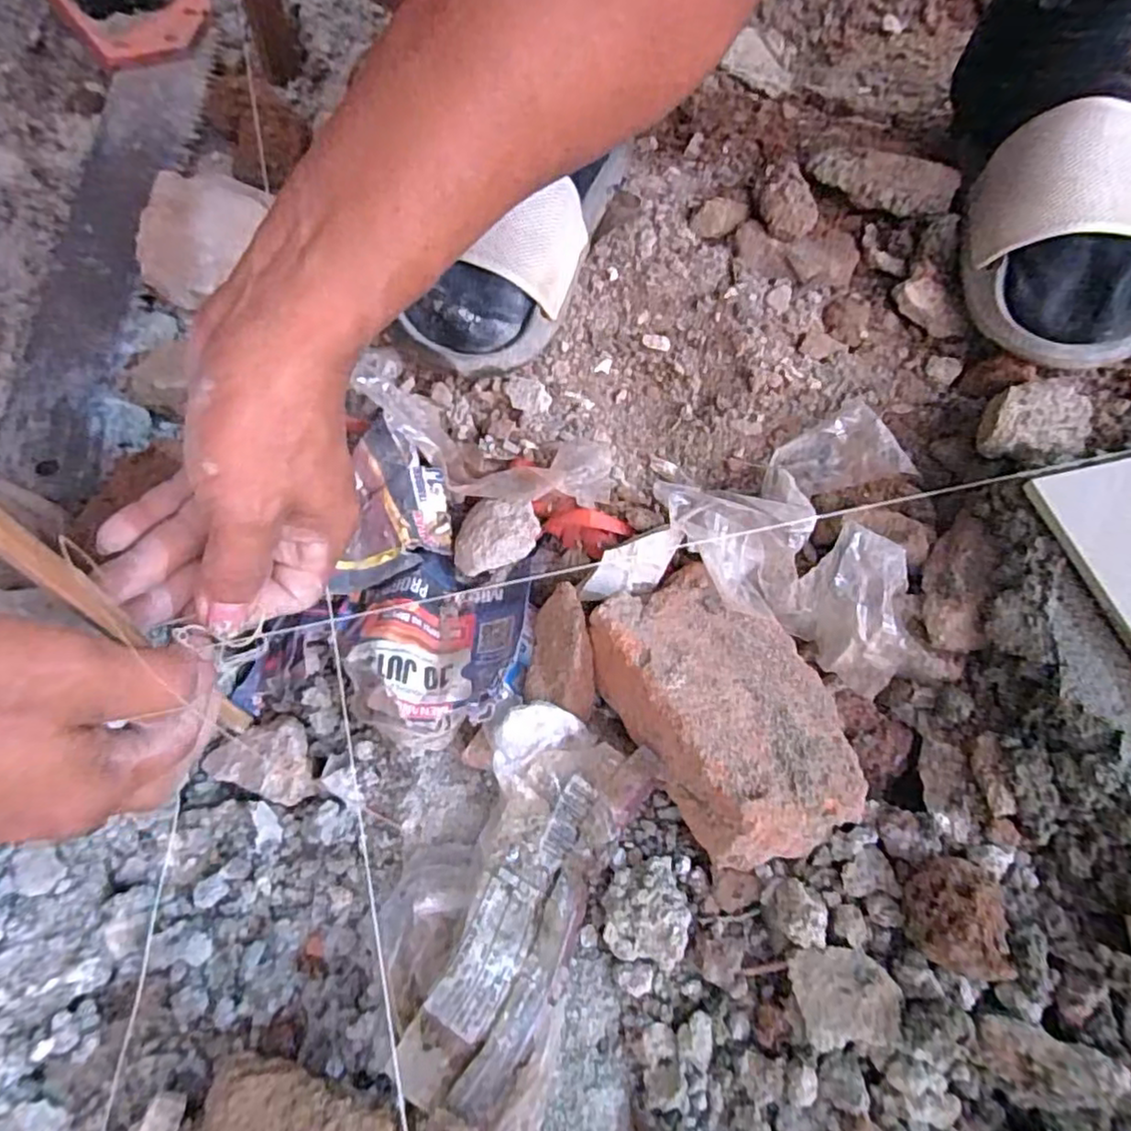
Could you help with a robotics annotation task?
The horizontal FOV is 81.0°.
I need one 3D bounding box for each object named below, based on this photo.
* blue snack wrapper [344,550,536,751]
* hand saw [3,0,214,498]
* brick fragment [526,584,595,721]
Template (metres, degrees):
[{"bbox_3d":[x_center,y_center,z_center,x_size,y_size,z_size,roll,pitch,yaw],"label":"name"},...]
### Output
[{"bbox_3d":[-0.060,0.032,0.307,0.084,0.021,0.095,13,64,7],"label":"blue snack wrapper"},{"bbox_3d":[-0.314,-0.287,0.470,0.117,0.032,0.537,-14,64,-7],"label":"hand saw"},{"bbox_3d":[-0.002,0.038,0.304,0.031,0.016,0.055,4,63,2],"label":"brick fragment"}]

